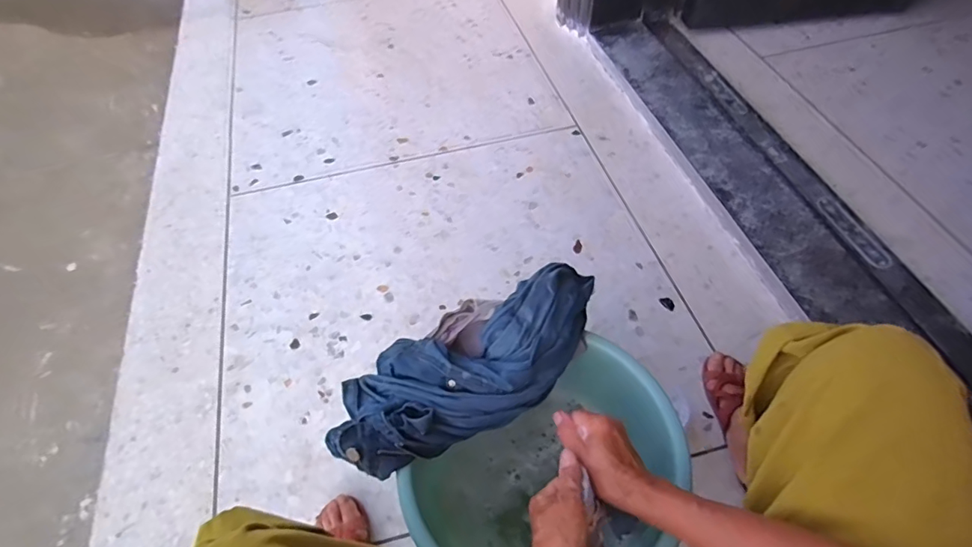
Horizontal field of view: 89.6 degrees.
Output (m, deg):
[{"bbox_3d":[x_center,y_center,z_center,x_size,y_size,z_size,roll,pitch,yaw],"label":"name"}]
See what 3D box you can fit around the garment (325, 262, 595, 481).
[{"bbox_3d":[-0.009,0.103,0.576,0.351,0.063,0.140,-22,58,-14],"label":"garment"}]

